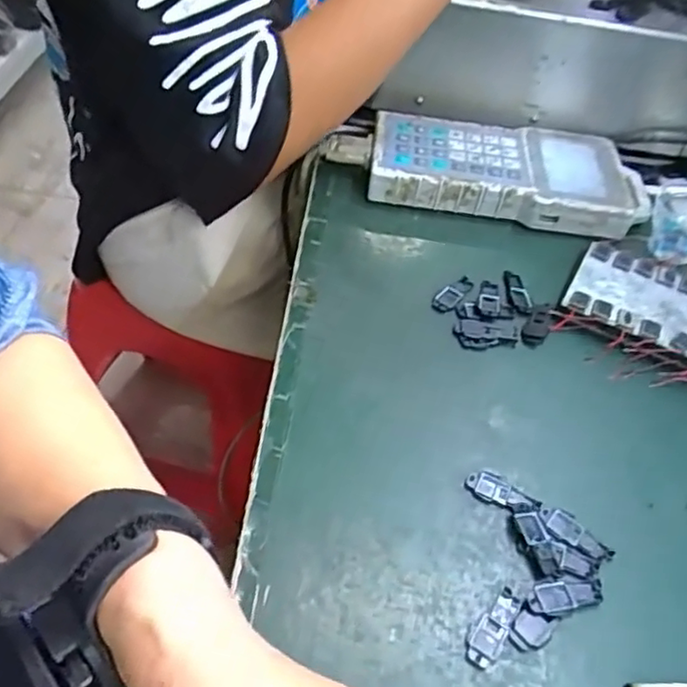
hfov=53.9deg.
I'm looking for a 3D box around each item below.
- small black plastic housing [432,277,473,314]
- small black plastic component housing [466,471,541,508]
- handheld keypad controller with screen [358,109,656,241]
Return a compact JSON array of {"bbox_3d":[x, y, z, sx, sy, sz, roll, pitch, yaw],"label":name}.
[{"bbox_3d":[0.076,-0.035,0.467,0.015,0.004,0.039,36,52,20],"label":"small black plastic housing"},{"bbox_3d":[0.086,0.079,0.365,0.039,0.004,0.014,17,48,5],"label":"small black plastic component housing"},{"bbox_3d":[0.137,-0.144,0.550,0.222,0.029,0.101,12,48,0],"label":"handheld keypad controller with screen"}]

